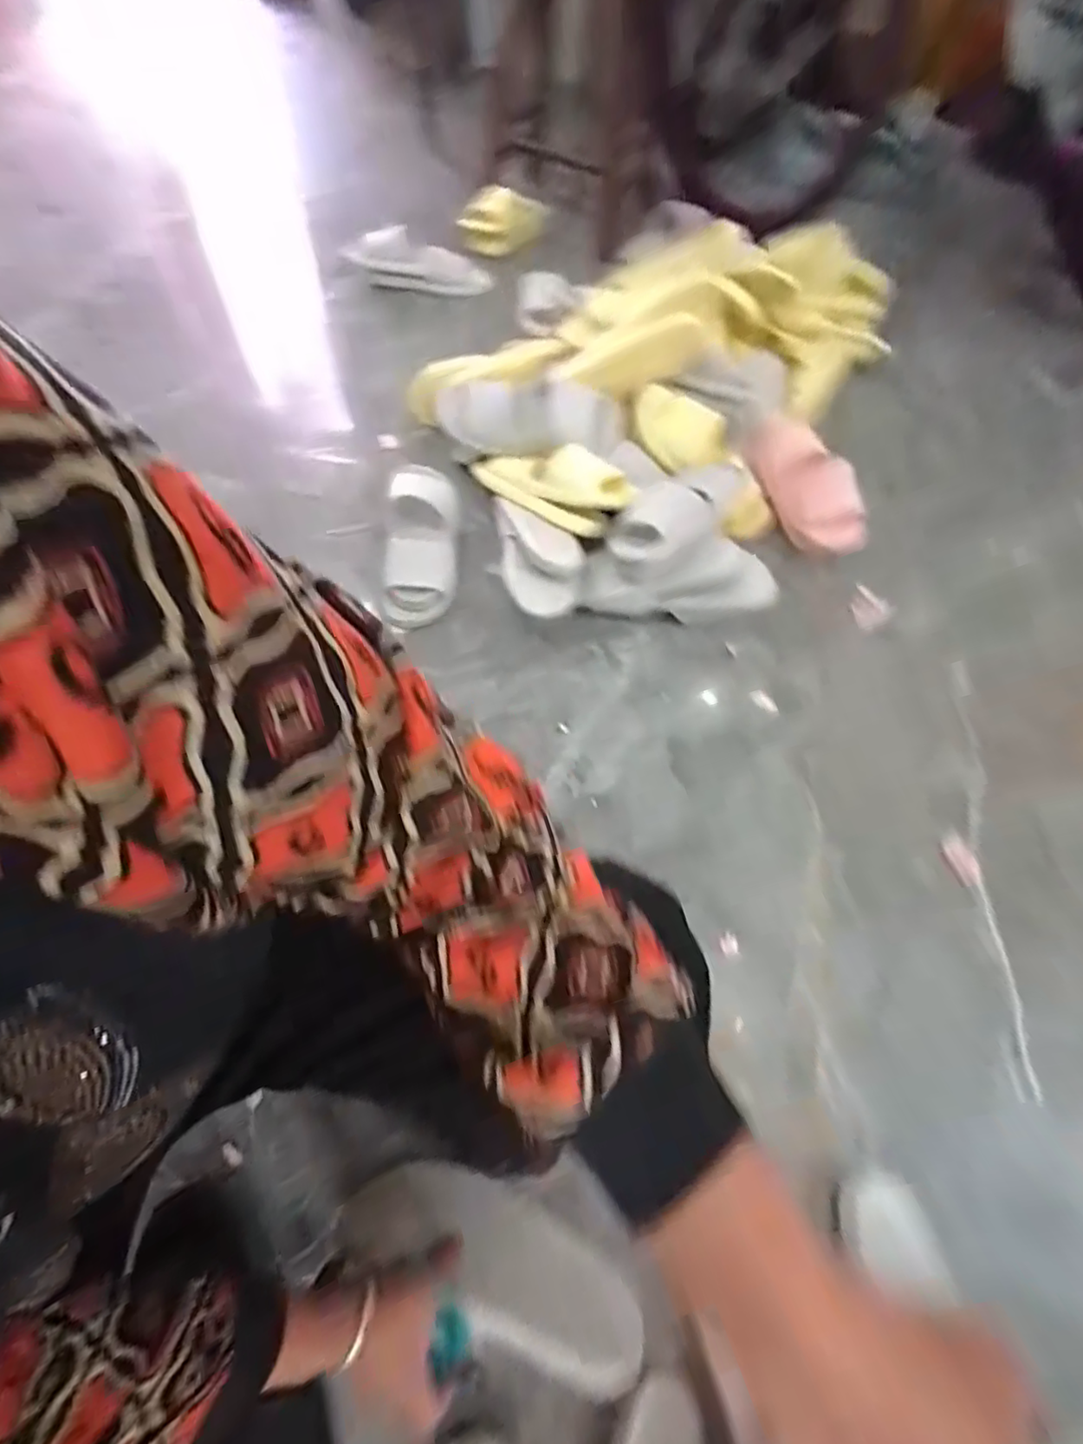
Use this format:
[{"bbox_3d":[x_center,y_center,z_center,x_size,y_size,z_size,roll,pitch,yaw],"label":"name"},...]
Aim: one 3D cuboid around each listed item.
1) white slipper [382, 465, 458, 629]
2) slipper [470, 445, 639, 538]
[{"bbox_3d":[-0.187,-0.281,0.919,0.108,0.065,0.278,2,76,0],"label":"white slipper"},{"bbox_3d":[0.008,-0.379,0.945,0.284,0.078,0.101,25,65,11],"label":"slipper"}]

